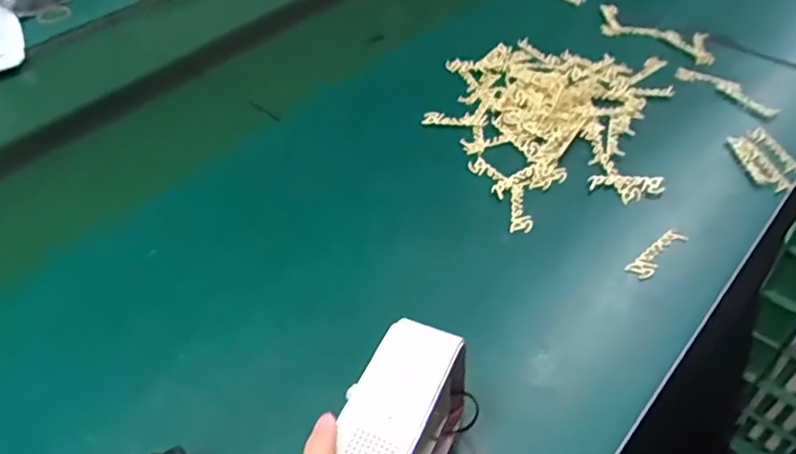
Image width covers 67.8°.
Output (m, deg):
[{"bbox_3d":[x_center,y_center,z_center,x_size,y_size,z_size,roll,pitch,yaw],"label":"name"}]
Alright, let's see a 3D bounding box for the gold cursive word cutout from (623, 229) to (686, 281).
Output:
[{"bbox_3d":[0.213,0.022,0.485,0.064,0.008,0.018,-34,53,-23],"label":"gold cursive word cutout"}]

